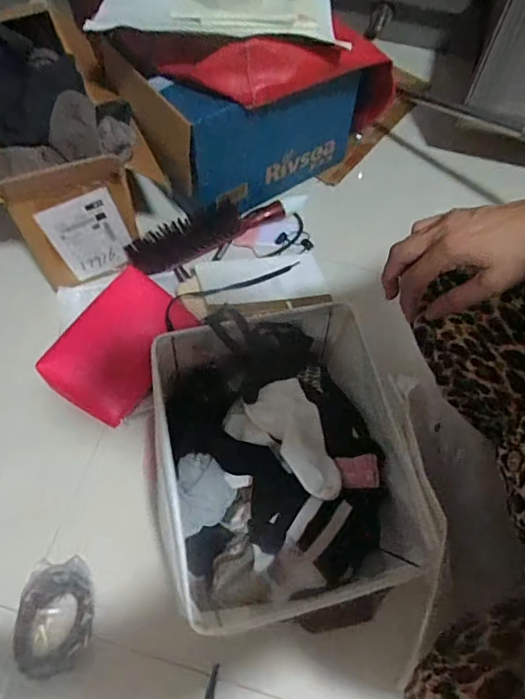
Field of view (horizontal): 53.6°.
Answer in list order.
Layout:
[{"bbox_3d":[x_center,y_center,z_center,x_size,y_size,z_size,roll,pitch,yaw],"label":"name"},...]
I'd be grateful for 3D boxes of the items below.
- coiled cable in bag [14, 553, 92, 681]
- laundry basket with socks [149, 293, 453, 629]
[{"bbox_3d":[-0.227,0.293,0.574,0.077,0.026,0.113,-7,59,-6],"label":"coiled cable in bag"},{"bbox_3d":[0.028,0.135,0.592,0.270,0.141,0.303,-10,59,-8],"label":"laundry basket with socks"}]

